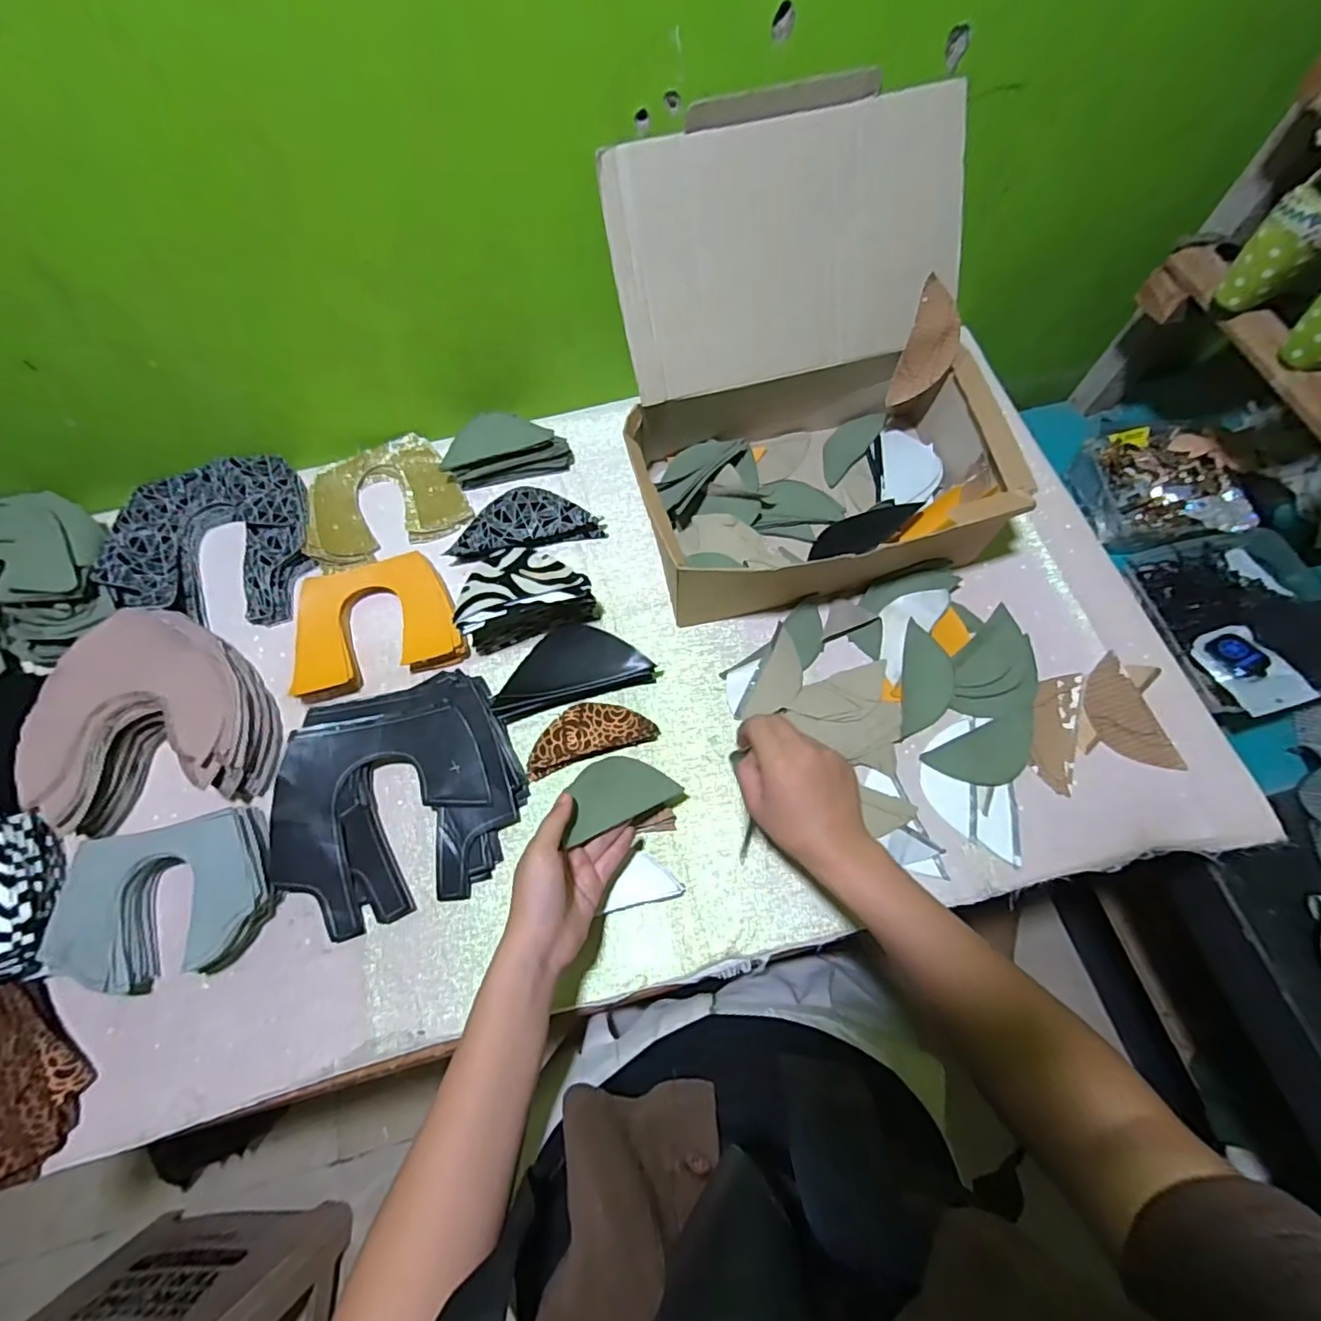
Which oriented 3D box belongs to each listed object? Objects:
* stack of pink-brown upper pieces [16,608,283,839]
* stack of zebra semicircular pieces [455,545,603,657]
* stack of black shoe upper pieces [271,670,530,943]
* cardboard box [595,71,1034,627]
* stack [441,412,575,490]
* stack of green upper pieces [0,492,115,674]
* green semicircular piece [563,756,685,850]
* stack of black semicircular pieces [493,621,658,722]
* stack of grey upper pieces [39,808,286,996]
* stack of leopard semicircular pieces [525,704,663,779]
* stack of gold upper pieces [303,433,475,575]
[{"bbox_3d":[-0.455,0.047,0.530,0.180,0.059,0.182,-15,69,-4],"label":"stack of pink-brown upper pieces"},{"bbox_3d":[-0.127,-0.061,0.561,0.124,0.080,0.063,-18,69,-5],"label":"stack of zebra semicircular pieces"},{"bbox_3d":[-0.228,0.118,0.515,0.204,0.035,0.189,-18,69,-5],"label":"stack of black shoe upper pieces"},{"bbox_3d":[0.136,-0.254,0.536,0.333,0.245,0.318,-11,69,-3],"label":"cardboard box"},{"bbox_3d":[-0.169,-0.237,0.643,0.136,0.044,0.056,-13,69,-3],"label":"stack"},{"bbox_3d":[-0.633,-0.075,0.561,0.177,0.067,0.158,-27,70,-10],"label":"stack of green upper pieces"},{"bbox_3d":[-0.034,0.104,0.478,0.103,0.004,0.050,-17,79,-32],"label":"green semicircular piece"},{"bbox_3d":[-0.087,0.004,0.559,0.144,0.035,0.072,-19,70,-5],"label":"stack of black semicircular pieces"},{"bbox_3d":[-0.404,0.196,0.482,0.160,0.039,0.123,-15,69,-4],"label":"stack of grey upper pieces"},{"bbox_3d":[-0.067,0.066,0.543,0.119,0.019,0.049,-18,69,-5],"label":"stack of leopard semicircular pieces"},{"bbox_3d":[-0.301,-0.175,0.638,0.162,0.025,0.129,-23,70,-7],"label":"stack of gold upper pieces"}]

